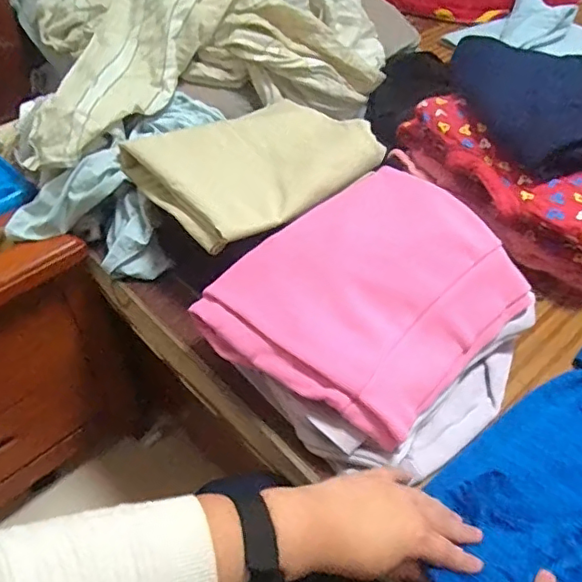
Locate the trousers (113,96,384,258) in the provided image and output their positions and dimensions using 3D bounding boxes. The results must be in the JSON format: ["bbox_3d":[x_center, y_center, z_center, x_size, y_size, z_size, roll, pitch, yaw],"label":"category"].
[{"bbox_3d":[-0.048,-0.169,0.710,0.264,0.042,0.230,-34,52,-28],"label":"trousers"}]

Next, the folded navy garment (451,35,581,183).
[{"bbox_3d":[0.359,-0.254,0.761,0.196,0.089,0.285,-15,46,-12],"label":"folded navy garment"}]

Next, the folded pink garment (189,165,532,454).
[{"bbox_3d":[0.078,-0.004,0.573,0.279,0.094,0.234,-35,53,-29],"label":"folded pink garment"}]

